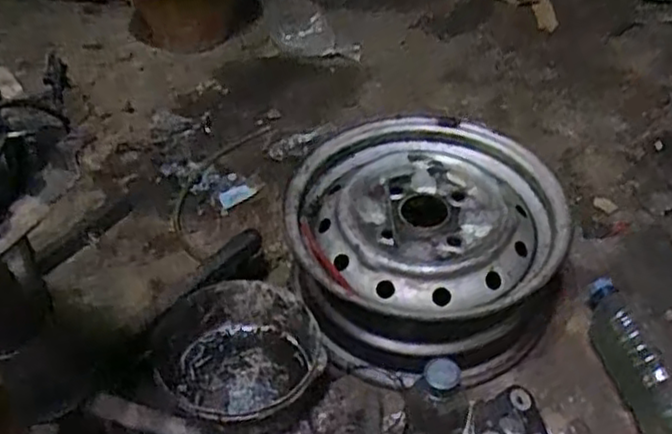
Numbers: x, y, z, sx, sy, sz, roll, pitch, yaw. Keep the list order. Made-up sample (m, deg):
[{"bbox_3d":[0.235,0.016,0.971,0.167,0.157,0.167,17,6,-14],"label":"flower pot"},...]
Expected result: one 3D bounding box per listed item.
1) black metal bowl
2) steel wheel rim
[{"bbox_3d":[-0.120,0.171,0.841,0.194,0.081,0.194,-1,45,1],"label":"black metal bowl"},{"bbox_3d":[0.114,0.031,0.927,0.332,0.140,0.346,-1,45,1],"label":"steel wheel rim"}]

